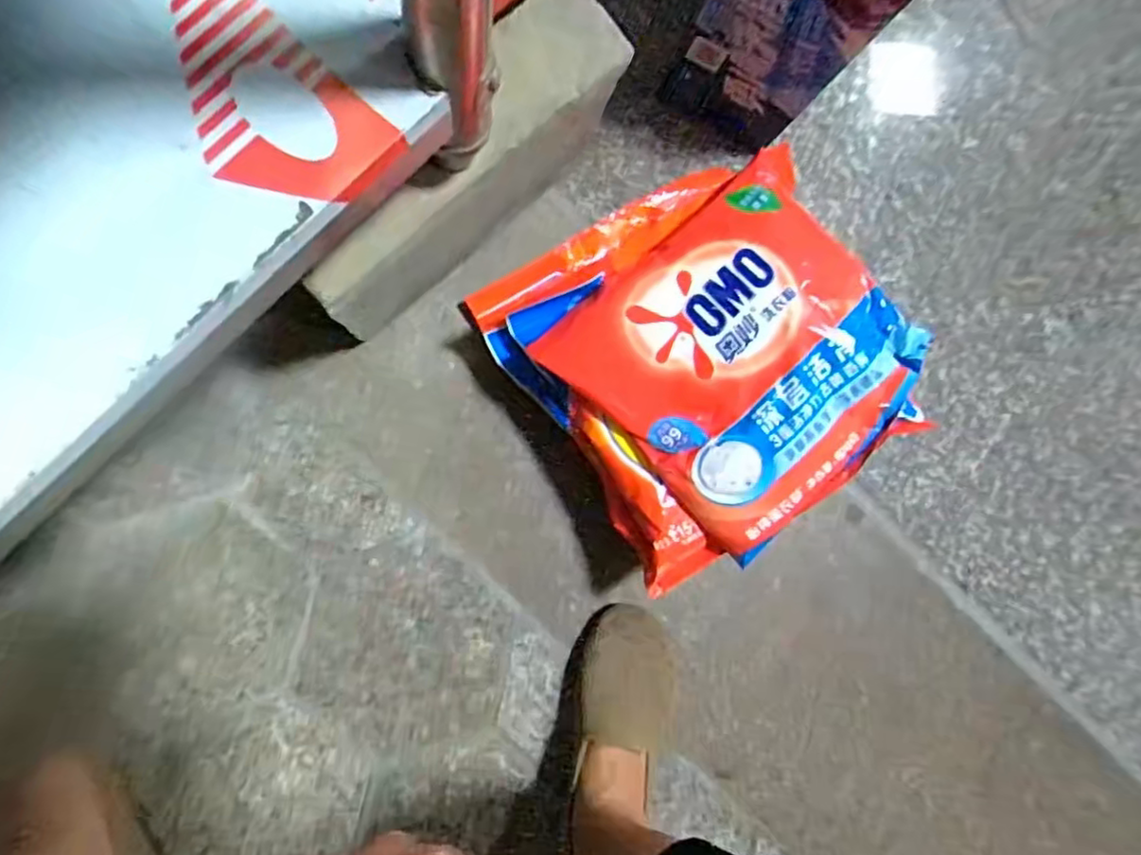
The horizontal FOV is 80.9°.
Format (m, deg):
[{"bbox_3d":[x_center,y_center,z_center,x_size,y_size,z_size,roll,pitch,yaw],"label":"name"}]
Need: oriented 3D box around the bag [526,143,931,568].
[{"bbox_3d":[0.132,-0.050,0.500,0.211,0.070,0.225,-43,92,-8],"label":"bag"}]

